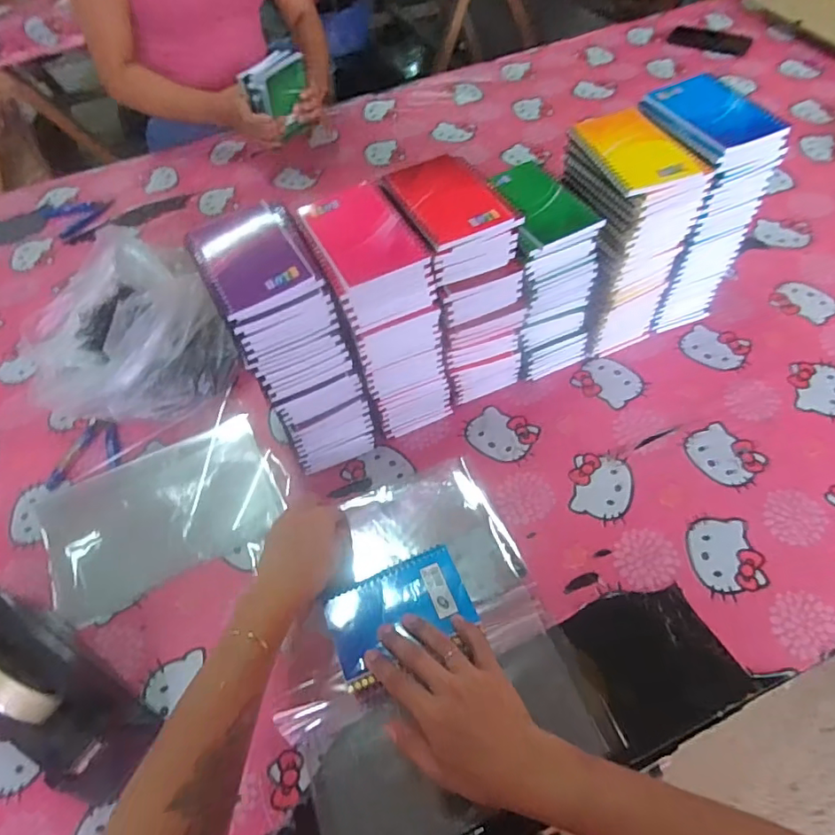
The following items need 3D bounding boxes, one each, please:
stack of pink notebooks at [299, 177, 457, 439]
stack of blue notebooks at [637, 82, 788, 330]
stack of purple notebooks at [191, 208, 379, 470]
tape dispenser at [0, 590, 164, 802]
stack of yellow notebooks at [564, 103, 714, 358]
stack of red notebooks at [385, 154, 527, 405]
[{"bbox_3d":[-0.038,-0.102,0.616,0.101,0.260,0.128,-22,57,-11],"label":"stack of pink notebooks"},{"bbox_3d":[0.333,-0.256,0.699,0.106,0.269,0.141,-22,57,-10],"label":"stack of blue notebooks"},{"bbox_3d":[-0.132,-0.069,0.596,0.098,0.283,0.141,-25,58,-13],"label":"stack of purple notebooks"},{"bbox_3d":[-0.336,0.241,0.490,0.199,0.123,0.085,26,61,20],"label":"tape dispenser"},{"bbox_3d":[0.242,-0.212,0.675,0.108,0.268,0.124,-25,57,-12],"label":"stack of yellow notebooks"},{"bbox_3d":[0.046,-0.139,0.634,0.105,0.260,0.125,-25,57,-12],"label":"stack of red notebooks"}]

